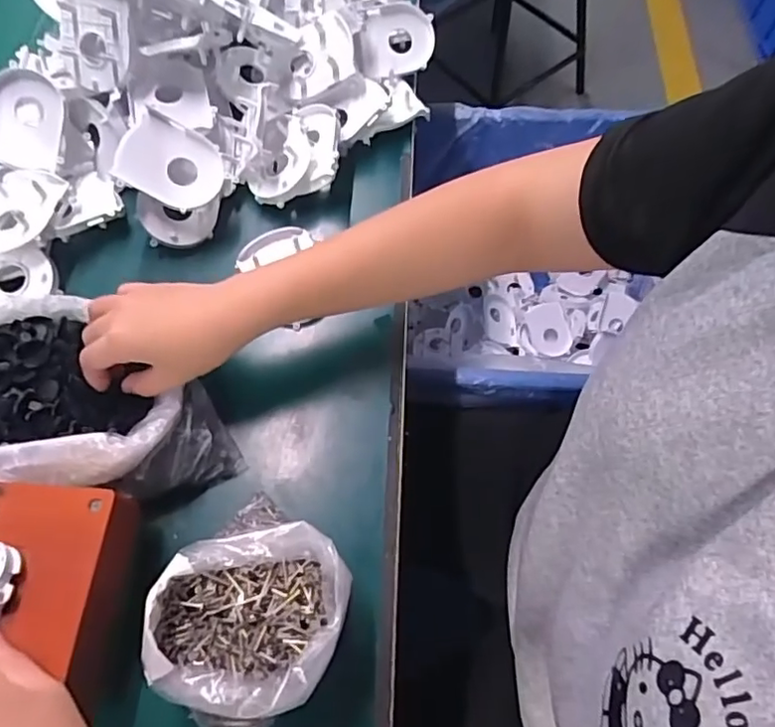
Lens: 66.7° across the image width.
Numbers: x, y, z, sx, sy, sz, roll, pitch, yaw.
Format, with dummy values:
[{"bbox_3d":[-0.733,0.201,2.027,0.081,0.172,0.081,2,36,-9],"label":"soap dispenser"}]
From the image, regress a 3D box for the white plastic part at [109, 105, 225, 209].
[{"bbox_3d":[-0.180,-0.164,0.490,0.080,0.022,0.064,28,76,-18],"label":"white plastic part"}]

